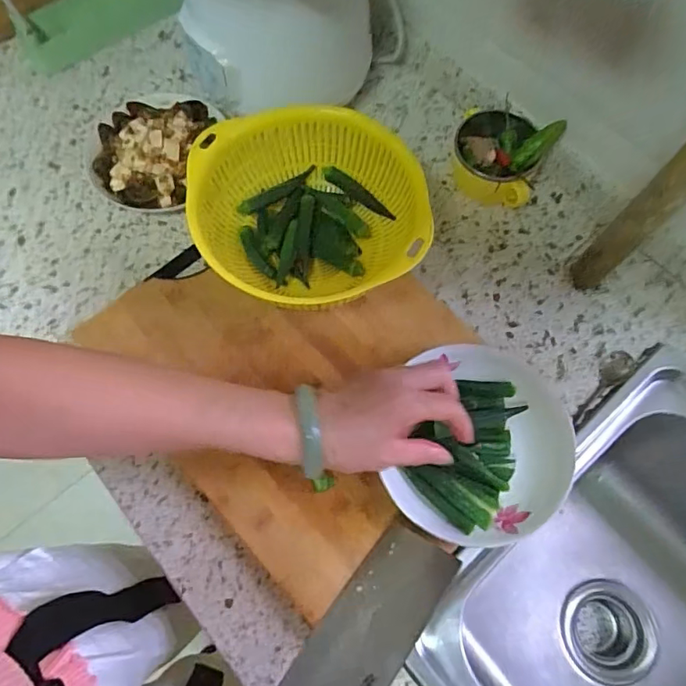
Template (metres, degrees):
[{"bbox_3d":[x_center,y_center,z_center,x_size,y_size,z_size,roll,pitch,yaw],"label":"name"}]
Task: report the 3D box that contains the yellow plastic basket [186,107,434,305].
[{"bbox_3d":[-0.034,-0.119,0.506,0.203,0.082,0.209,-8,68,-3],"label":"yellow plastic basket"}]

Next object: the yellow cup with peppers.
[{"bbox_3d":[0.175,-0.209,0.585,0.100,0.069,0.094,0,68,0],"label":"yellow cup with peppers"}]

